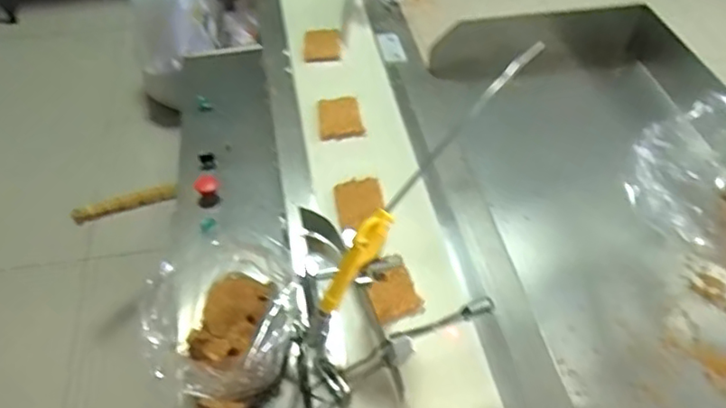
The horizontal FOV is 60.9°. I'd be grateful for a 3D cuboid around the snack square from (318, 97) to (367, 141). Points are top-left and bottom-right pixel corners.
[{"bbox_3d":[-0.039,-0.145,1.026,0.073,0.008,0.101,-8,49,-8],"label":"snack square"}]

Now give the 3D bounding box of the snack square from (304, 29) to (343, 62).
[{"bbox_3d":[-0.074,-0.294,1.148,0.073,0.013,0.085,-6,48,-6],"label":"snack square"}]

